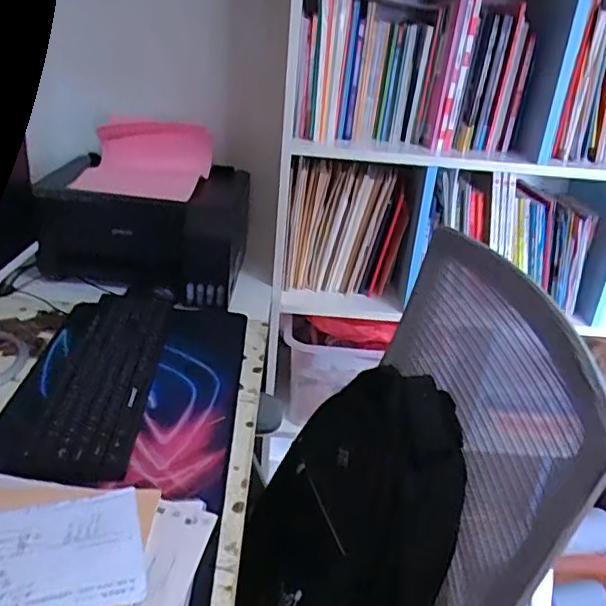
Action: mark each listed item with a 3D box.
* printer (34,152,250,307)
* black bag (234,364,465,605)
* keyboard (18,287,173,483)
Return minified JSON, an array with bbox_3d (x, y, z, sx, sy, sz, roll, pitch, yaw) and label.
[{"bbox_3d":[-0.290,-0.148,1.171,0.348,0.181,0.263,7,28,3],"label":"printer"},{"bbox_3d":[0.041,0.282,0.714,0.228,0.335,0.389,5,28,-1],"label":"black bag"},{"bbox_3d":[-0.277,0.085,0.875,0.122,0.020,0.452,2,26,-6],"label":"keyboard"}]

